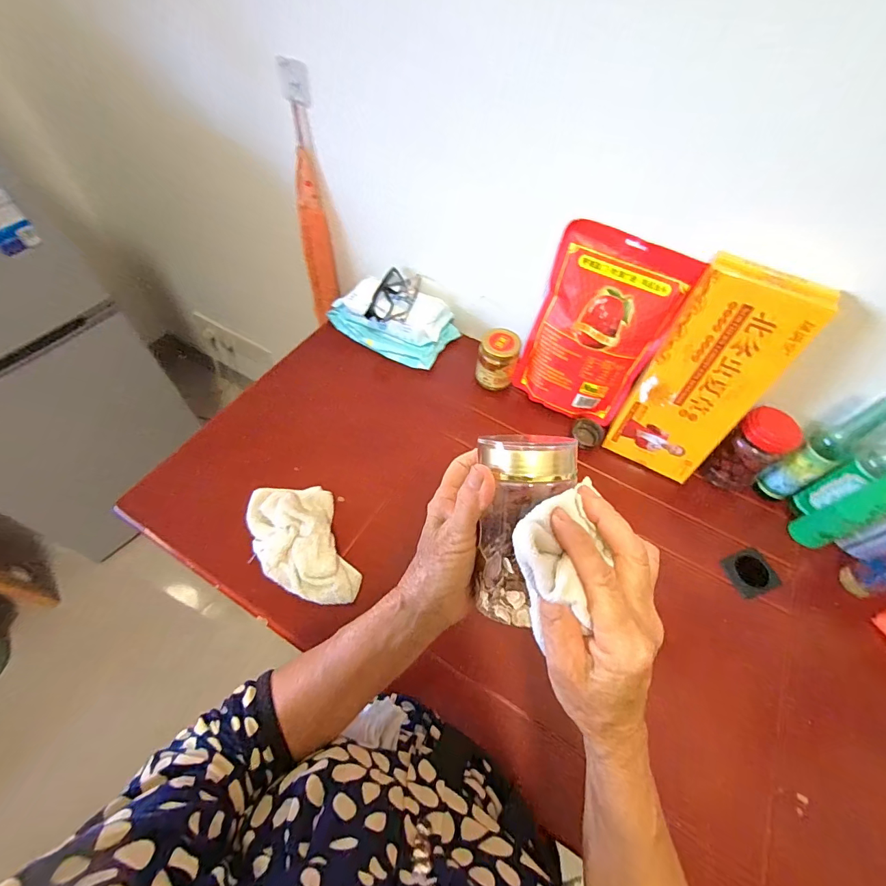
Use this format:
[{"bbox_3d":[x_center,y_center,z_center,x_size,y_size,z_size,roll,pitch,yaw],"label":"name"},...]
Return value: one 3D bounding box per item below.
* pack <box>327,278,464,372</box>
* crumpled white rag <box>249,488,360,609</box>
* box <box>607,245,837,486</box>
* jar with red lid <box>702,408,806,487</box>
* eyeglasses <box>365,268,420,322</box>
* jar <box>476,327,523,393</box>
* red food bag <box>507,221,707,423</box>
[{"bbox_3d":[-0.094,-0.230,0.774,0.218,0.067,0.122,28,59,14],"label":"pack"},{"bbox_3d":[-0.187,0.125,0.549,0.108,0.034,0.190,-20,60,-16],"label":"crumpled white rag"},{"bbox_3d":[0.349,-0.086,0.575,0.144,0.299,0.054,27,46,18],"label":"box"},{"bbox_3d":[0.446,0.011,0.617,0.059,0.129,0.067,-31,63,-22],"label":"jar with red lid"},{"bbox_3d":[-0.086,-0.263,0.758,0.077,0.028,0.124,8,56,1],"label":"eyeglasses"},{"bbox_3d":[0.093,-0.141,0.717,0.064,0.084,0.062,2,56,-3],"label":"jar"},{"bbox_3d":[0.224,-0.163,0.632,0.178,0.269,0.036,25,38,11],"label":"red food bag"}]

